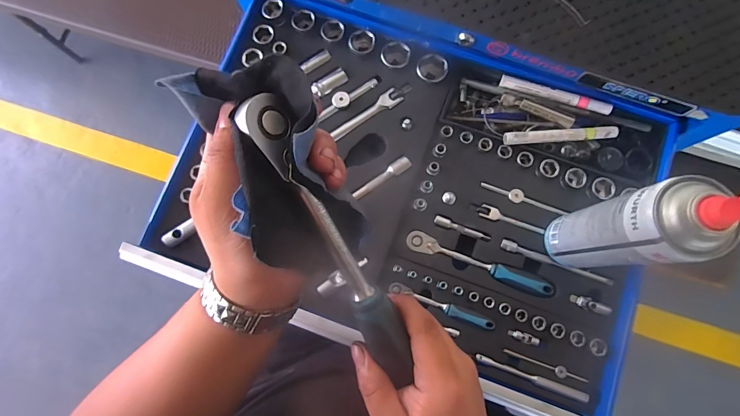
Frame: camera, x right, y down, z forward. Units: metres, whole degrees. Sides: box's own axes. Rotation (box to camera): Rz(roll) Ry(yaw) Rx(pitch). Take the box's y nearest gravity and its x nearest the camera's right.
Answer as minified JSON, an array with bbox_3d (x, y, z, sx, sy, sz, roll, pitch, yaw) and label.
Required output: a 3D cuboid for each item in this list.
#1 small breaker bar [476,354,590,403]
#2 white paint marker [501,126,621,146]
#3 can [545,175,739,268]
[{"bbox_3d":[0.192,0.201,0.435,0.134,0.012,0.011,19,81,4],"label":"small breaker bar"},{"bbox_3d":[0.243,-0.092,0.473,0.142,0.013,0.016,-4,80,0],"label":"white paint marker"},{"bbox_3d":[0.239,0.024,0.353,0.061,0.217,0.063,0,80,0],"label":"can"}]

